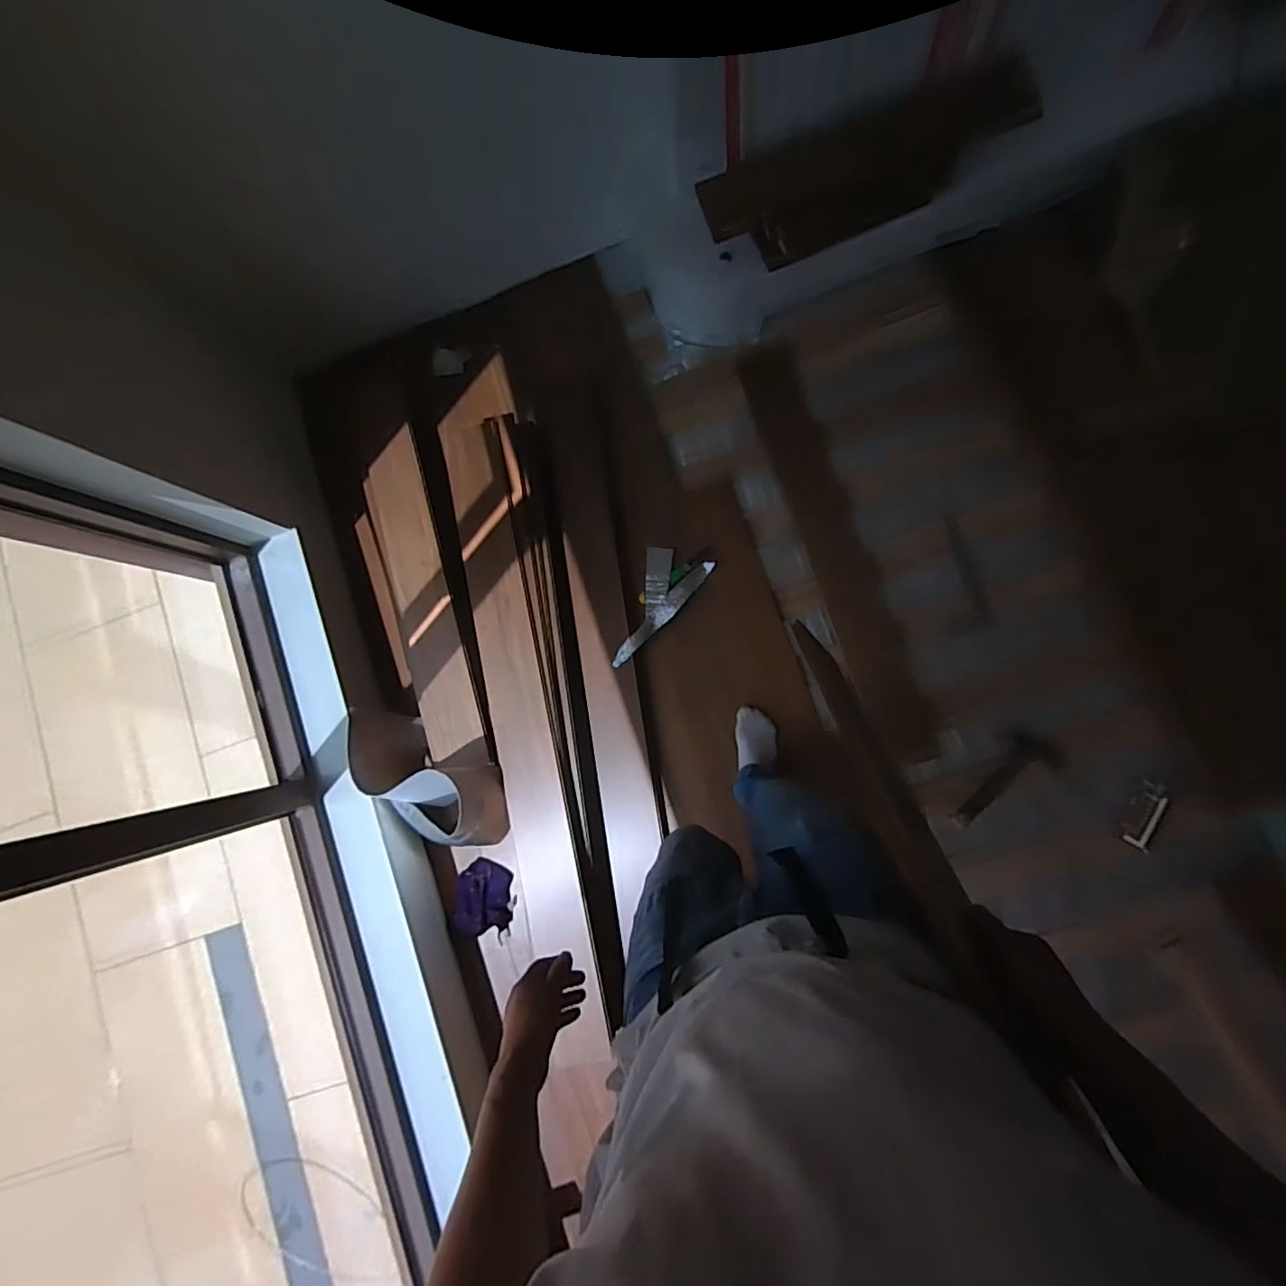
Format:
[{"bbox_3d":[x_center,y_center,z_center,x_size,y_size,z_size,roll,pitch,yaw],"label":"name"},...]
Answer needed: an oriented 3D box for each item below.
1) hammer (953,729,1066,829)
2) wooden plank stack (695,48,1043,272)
[{"bbox_3d":[0.844,0.330,1.338,0.122,0.023,0.270,40,90,8],"label":"hammer"},{"bbox_3d":[0.440,-0.957,1.169,0.620,0.208,0.050,-12,45,8],"label":"wooden plank stack"}]

